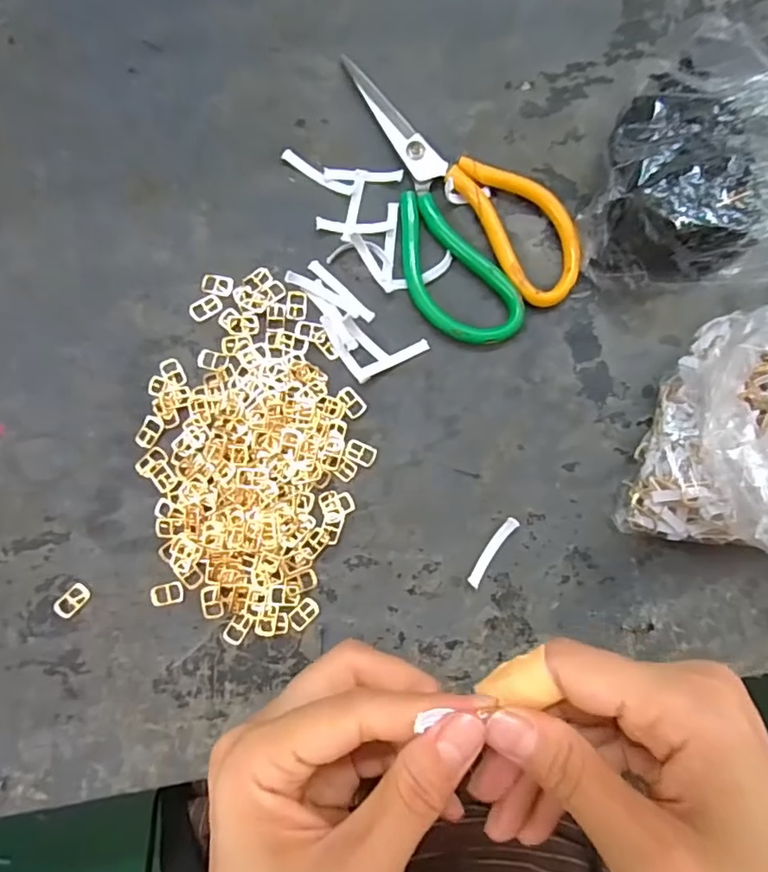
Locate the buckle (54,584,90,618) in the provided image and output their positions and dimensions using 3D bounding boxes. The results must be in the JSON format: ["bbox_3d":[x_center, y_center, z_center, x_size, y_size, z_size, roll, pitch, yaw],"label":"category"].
[{"bbox_3d":[-0.175,0.092,0.309,0.012,0.005,0.019,37,85,0],"label":"buckle"}]

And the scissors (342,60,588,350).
[{"bbox_3d":[0.049,-0.148,0.333,0.100,0.012,0.181,-20,87,-4],"label":"scissors"}]

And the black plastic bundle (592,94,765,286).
[{"bbox_3d":[0.154,-0.137,0.304,0.060,0.073,0.103,-6,87,-3],"label":"black plastic bundle"}]

